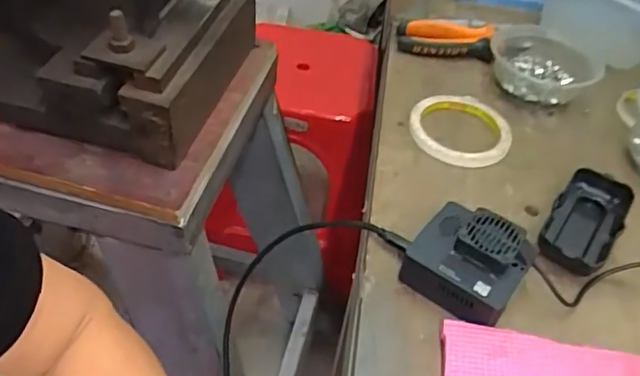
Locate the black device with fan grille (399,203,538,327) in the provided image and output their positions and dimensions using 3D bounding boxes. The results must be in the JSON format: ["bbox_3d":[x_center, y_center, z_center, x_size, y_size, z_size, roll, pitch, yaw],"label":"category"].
[{"bbox_3d":[0.108,0.053,0.418,0.076,0.042,0.070,31,50,23],"label":"black device with fan grille"}]

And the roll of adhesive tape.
[{"bbox_3d":[0.137,-0.058,0.558,0.096,0.017,0.096,3,45,-3],"label":"roll of adhesive tape"}]

